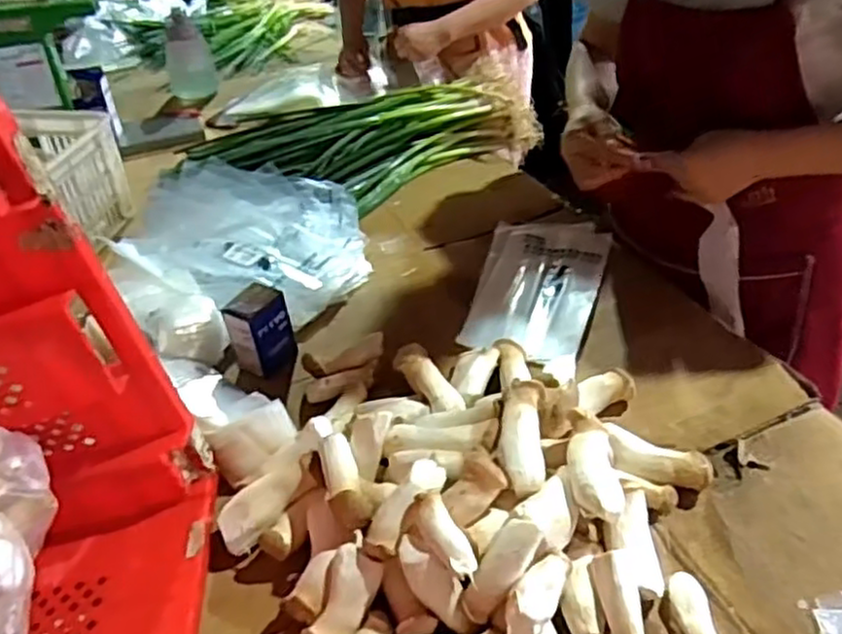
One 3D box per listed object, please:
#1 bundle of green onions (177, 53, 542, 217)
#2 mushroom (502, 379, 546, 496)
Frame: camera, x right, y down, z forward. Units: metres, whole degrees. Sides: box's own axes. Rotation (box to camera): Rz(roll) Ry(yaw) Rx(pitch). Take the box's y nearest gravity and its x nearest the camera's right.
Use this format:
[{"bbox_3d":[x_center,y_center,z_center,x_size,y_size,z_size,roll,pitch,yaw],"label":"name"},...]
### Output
[{"bbox_3d":[-0.073,-0.304,1.246,0.596,0.116,0.210,-11,38,-7],"label":"bundle of green onions"},{"bbox_3d":[0.096,0.111,0.680,0.038,0.029,0.118,1,38,8],"label":"mushroom"}]

